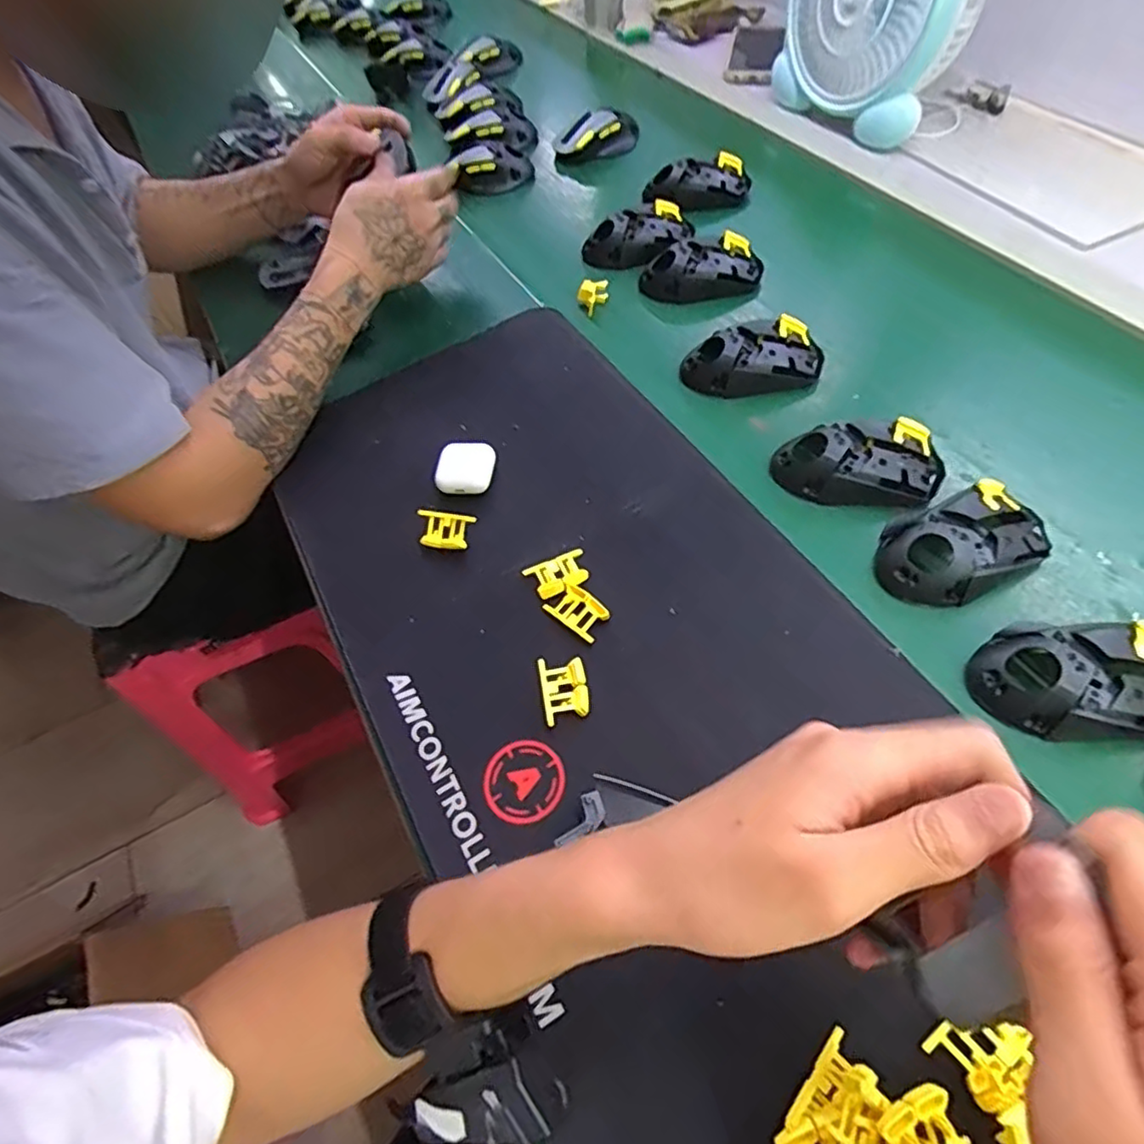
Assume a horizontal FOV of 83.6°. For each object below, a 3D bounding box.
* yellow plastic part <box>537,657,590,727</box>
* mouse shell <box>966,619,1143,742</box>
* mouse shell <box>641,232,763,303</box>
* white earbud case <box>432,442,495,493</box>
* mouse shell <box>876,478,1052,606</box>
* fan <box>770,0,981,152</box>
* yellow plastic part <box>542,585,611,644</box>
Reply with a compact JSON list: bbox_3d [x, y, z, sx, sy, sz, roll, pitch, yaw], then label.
[{"bbox_3d":[-0.005,0.074,0.399,0.028,0.008,0.040,-11,58,-1],"label":"yellow plastic part"},{"bbox_3d":[0.297,0.060,0.368,0.116,0.037,0.066,3,59,7],"label":"mouse shell"},{"bbox_3d":[0.128,-0.297,0.631,0.117,0.041,0.061,-13,58,-2],"label":"mouse shell"},{"bbox_3d":[-0.084,-0.080,0.505,0.041,0.024,0.040,4,59,8],"label":"white earbud case"},{"bbox_3d":[0.259,-0.023,0.428,0.117,0.032,0.071,-26,60,-10],"label":"mouse shell"},{"bbox_3d":[0.351,-0.652,0.721,0.108,0.242,0.219,-29,61,-12],"label":"fan"},{"bbox_3d":[0.004,0.025,0.427,0.041,0.006,0.026,38,69,24],"label":"yellow plastic part"}]

